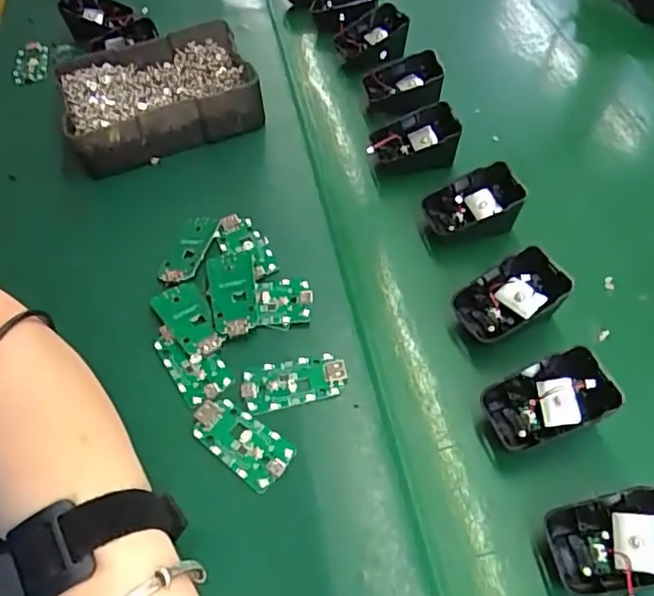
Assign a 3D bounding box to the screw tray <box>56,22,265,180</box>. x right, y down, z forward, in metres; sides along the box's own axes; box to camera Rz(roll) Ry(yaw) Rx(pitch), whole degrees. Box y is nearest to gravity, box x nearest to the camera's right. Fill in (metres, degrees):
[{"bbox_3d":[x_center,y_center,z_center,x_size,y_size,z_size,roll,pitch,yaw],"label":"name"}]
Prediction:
[{"bbox_3d":[-0.148,-0.180,0.535,0.157,0.046,0.128,-19,54,-11],"label":"screw tray"}]

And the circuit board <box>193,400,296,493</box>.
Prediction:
[{"bbox_3d":[-0.051,0.082,0.355,0.064,0.004,0.031,33,61,25],"label":"circuit board"}]

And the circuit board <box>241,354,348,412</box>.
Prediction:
[{"bbox_3d":[-0.020,0.051,0.375,0.064,0.007,0.029,-7,52,-3],"label":"circuit board"}]

